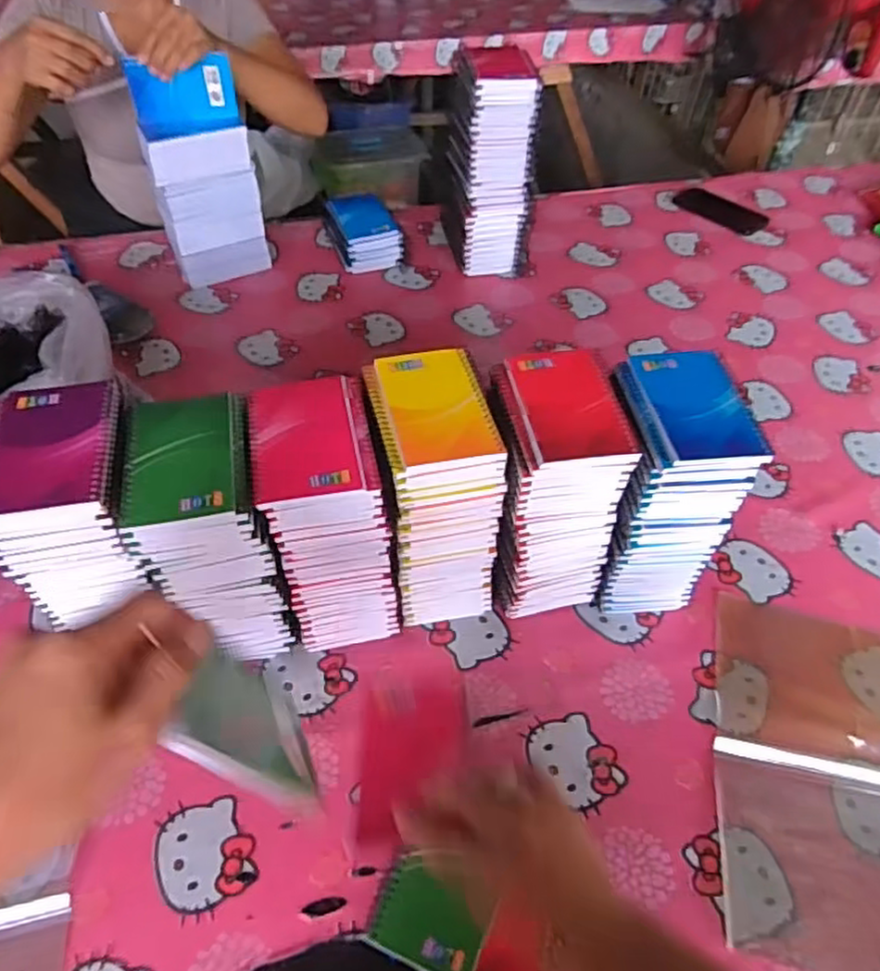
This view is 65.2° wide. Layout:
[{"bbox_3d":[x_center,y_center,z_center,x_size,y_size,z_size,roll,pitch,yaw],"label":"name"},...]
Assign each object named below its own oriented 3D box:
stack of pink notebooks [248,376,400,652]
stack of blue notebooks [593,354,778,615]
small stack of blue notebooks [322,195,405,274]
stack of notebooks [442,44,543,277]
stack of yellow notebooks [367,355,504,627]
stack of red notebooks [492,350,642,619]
[{"bbox_3d":[-0.105,0.038,0.628,0.101,0.240,0.131,-13,51,-13],"label":"stack of pink notebooks"},{"bbox_3d":[0.201,0.010,0.658,0.101,0.240,0.132,-4,49,-5],"label":"stack of blue notebooks"},{"bbox_3d":[-0.125,-0.411,1.124,0.101,0.067,0.143,-16,52,-15],"label":"small stack of blue notebooks"},{"bbox_3d":[0.074,-0.476,1.047,0.102,0.291,0.131,-9,50,-10],"label":"stack of notebooks"},{"bbox_3d":[-0.011,0.013,0.647,0.099,0.244,0.131,-11,50,-11],"label":"stack of yellow notebooks"},{"bbox_3d":[0.100,0.011,0.652,0.105,0.245,0.123,-6,50,-8],"label":"stack of red notebooks"}]

